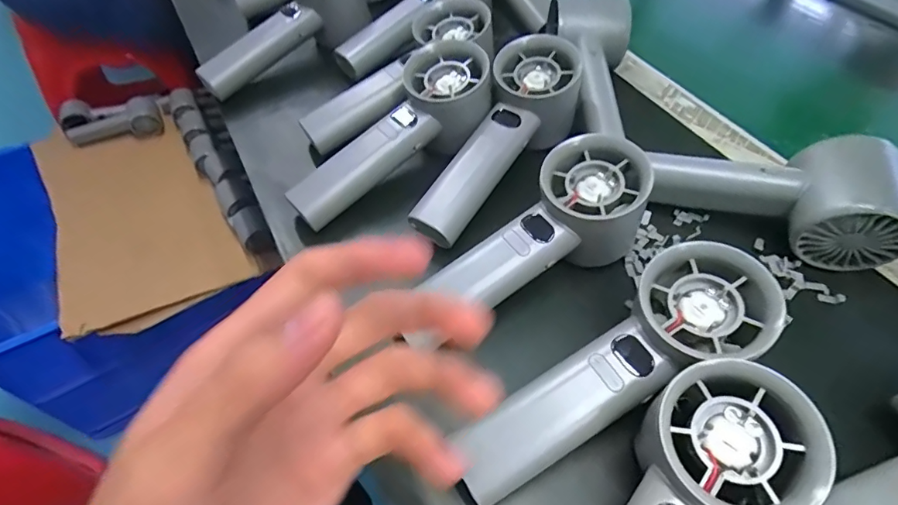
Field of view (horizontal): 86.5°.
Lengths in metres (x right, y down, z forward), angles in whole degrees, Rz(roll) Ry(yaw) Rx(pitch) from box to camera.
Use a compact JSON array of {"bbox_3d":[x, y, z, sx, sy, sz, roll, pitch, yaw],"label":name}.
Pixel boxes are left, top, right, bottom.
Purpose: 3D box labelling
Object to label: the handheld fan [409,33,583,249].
[{"bbox_3d":[0.034,-0.072,0.315,0.063,0.041,0.166,32,76,21],"label":"handheld fan"}]

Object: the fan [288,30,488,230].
[{"bbox_3d":[-0.035,-0.076,0.323,0.159,0.042,0.050,-43,62,-8],"label":"fan"}]

